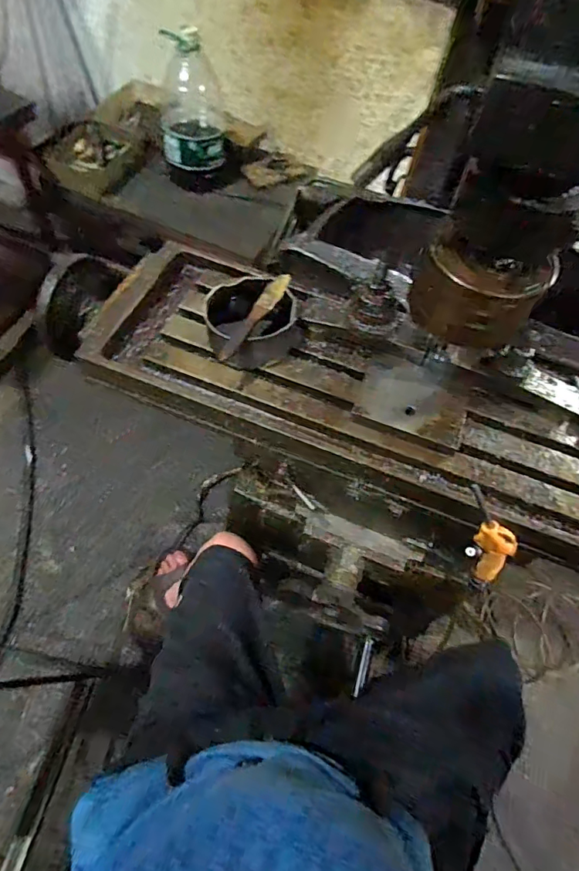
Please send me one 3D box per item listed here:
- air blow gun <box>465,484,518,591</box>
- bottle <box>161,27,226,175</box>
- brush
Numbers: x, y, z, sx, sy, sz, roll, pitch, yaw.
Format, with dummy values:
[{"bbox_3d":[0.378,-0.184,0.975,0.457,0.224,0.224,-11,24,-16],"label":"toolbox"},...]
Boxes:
[{"bbox_3d":[0.243,0.132,0.576,0.056,0.223,0.035,31,64,35],"label":"air blow gun"},{"bbox_3d":[-0.266,-0.912,1.318,0.170,0.308,0.145,-3,61,-8],"label":"bottle"},{"bbox_3d":[-0.038,-0.144,0.576,0.023,0.010,0.154,26,61,8],"label":"brush"}]

